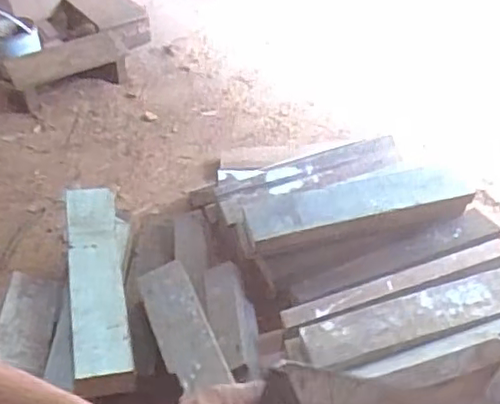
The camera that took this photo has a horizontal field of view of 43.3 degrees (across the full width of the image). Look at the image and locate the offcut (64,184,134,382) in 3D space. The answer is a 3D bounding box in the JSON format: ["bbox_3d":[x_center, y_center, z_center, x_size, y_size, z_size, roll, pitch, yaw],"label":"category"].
[{"bbox_3d":[-0.355,0.139,1.442,0.118,0.047,0.443,-9,65,-8],"label":"offcut"}]

